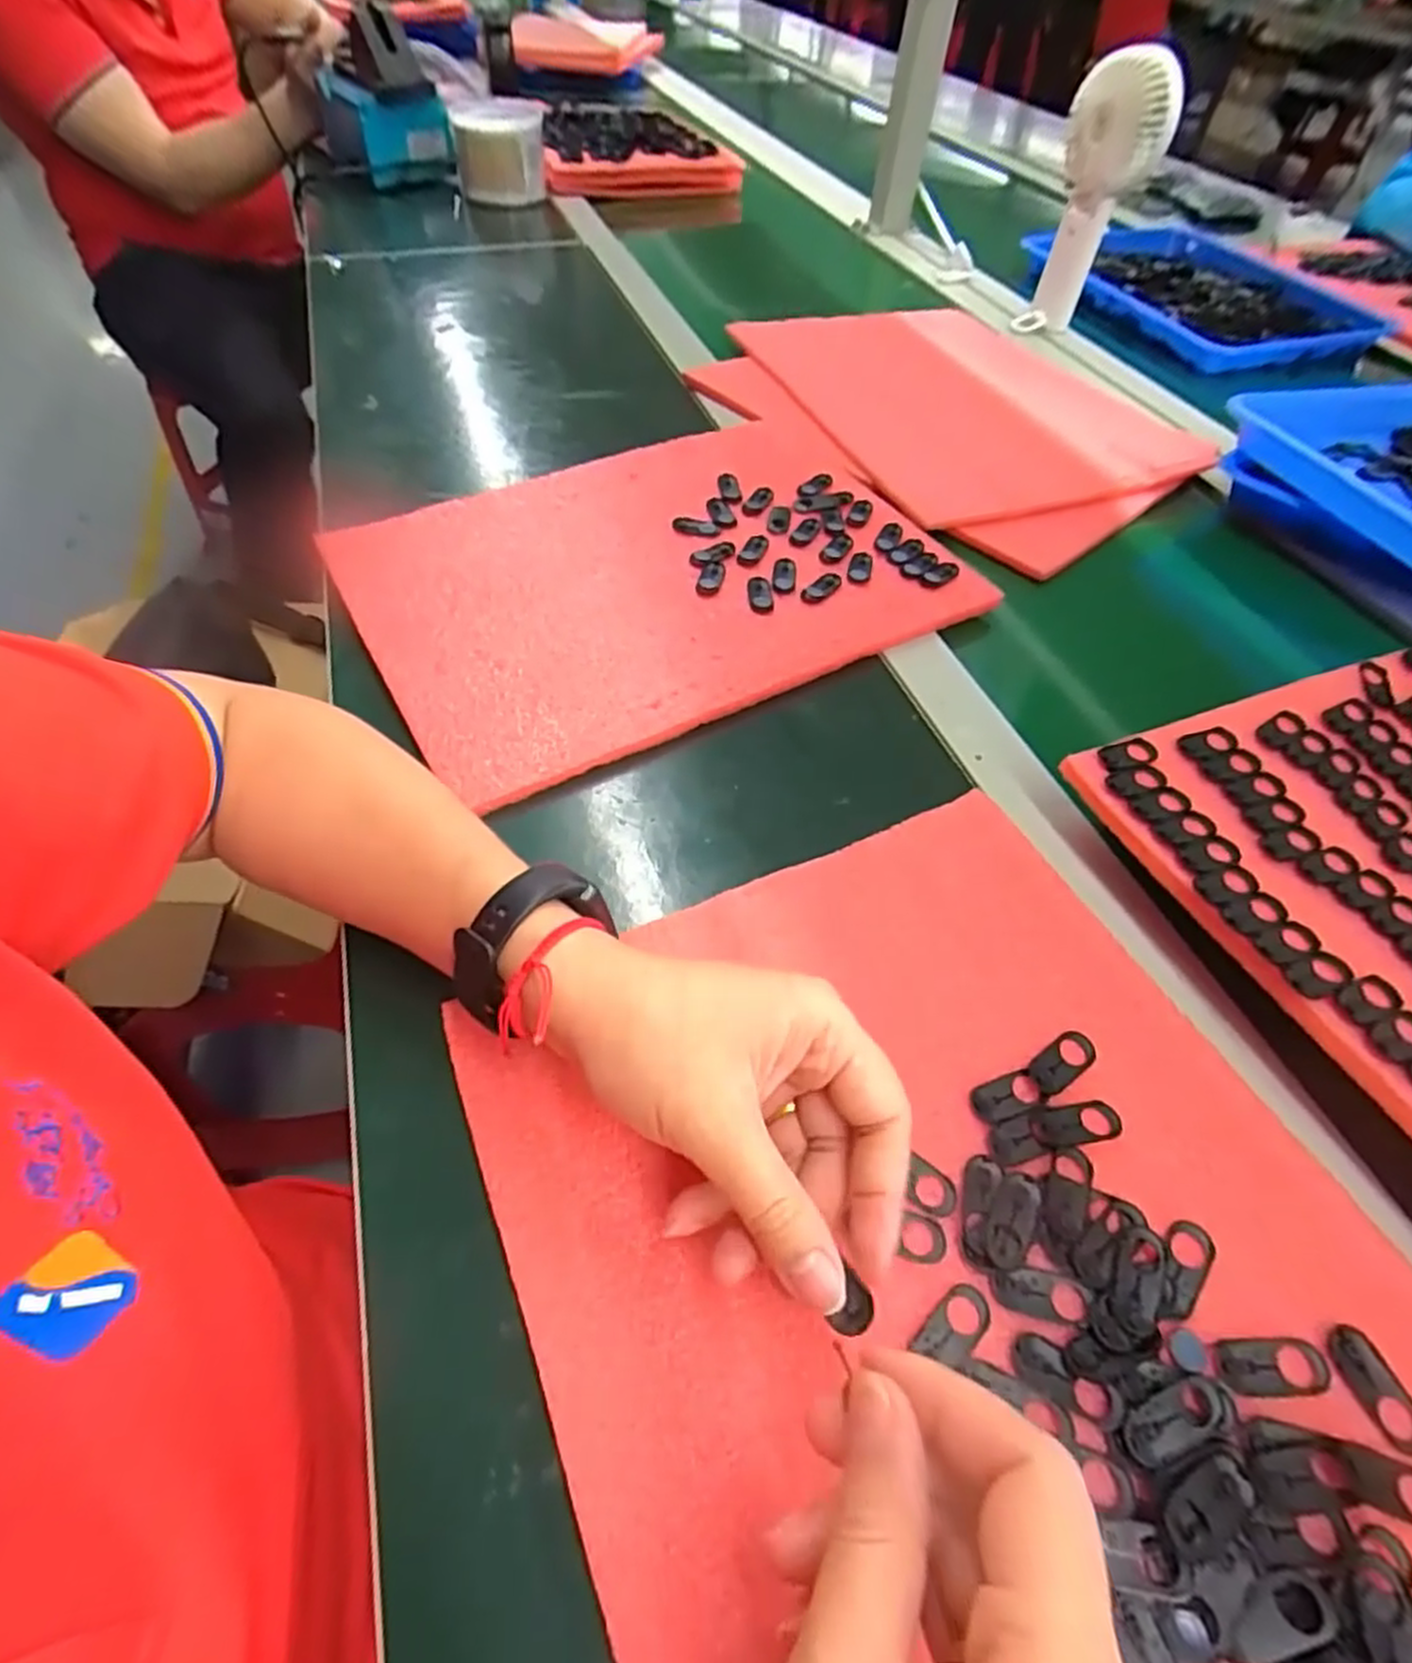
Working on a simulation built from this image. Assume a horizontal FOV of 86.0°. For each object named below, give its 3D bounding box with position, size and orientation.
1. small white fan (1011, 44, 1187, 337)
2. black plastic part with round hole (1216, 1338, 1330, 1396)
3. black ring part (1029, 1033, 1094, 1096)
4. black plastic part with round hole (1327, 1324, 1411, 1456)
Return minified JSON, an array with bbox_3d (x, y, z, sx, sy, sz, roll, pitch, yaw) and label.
[{"bbox_3d":[0.350,-0.568,0.688,0.081,0.190,0.051,15,52,8],"label":"small white fan"},{"bbox_3d":[0.171,0.162,0.229,0.032,0.004,0.014,0,52,-3],"label":"black plastic part with round hole"},{"bbox_3d":[0.134,0.085,0.282,0.030,0.004,0.013,-27,58,-22],"label":"black ring part"},{"bbox_3d":[0.200,0.165,0.225,0.014,0.004,0.031,-13,54,-13],"label":"black plastic part with round hole"}]

